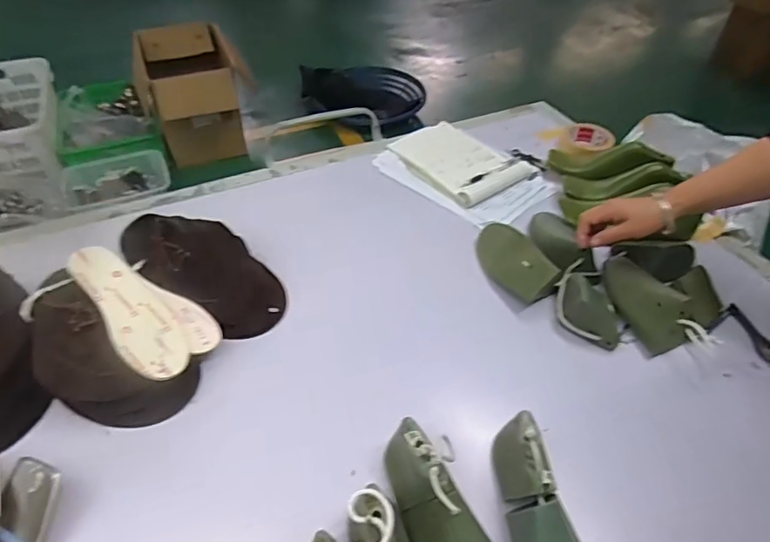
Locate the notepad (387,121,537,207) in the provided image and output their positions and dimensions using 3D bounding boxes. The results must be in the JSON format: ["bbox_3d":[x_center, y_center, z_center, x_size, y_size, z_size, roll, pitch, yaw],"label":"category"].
[{"bbox_3d":[0.159,-0.236,1.093,0.193,0.032,0.267,-29,53,-26],"label":"notepad"}]

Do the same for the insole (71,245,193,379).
[{"bbox_3d":[-0.357,0.050,0.731,0.083,0.006,0.258,-20,56,-43],"label":"insole"}]

